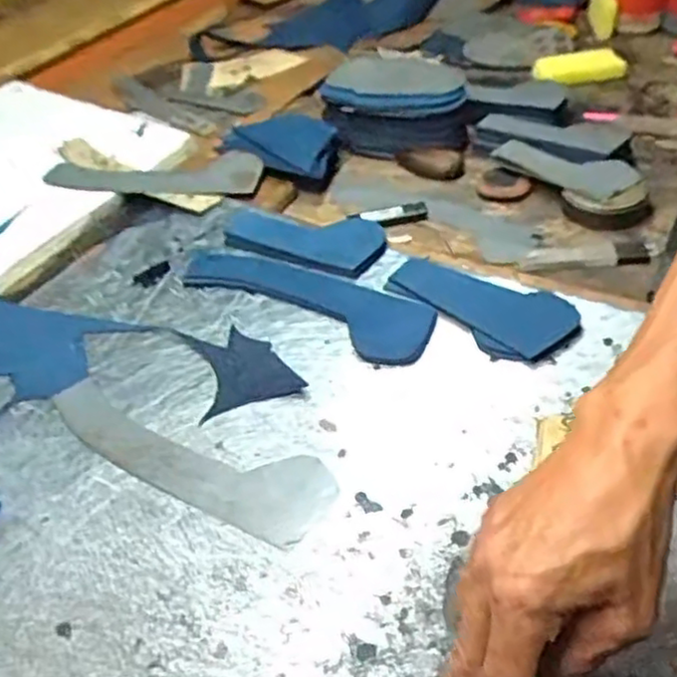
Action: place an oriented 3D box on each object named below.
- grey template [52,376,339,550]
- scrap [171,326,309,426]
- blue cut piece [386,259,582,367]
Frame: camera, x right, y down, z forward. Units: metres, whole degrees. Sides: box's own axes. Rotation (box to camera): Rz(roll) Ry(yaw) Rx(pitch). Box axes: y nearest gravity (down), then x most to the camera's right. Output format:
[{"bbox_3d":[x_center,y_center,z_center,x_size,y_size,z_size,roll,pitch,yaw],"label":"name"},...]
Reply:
[{"bbox_3d":[-0.111,0.077,0.490,0.228,0.005,0.061,19,50,21],"label":"grey template"},{"bbox_3d":[-0.076,0.017,0.549,0.077,0.009,0.095,-14,46,-10],"label":"scrap"},{"bbox_3d":[0.109,-0.028,0.564,0.157,0.012,0.070,30,54,29],"label":"blue cut piece"}]

